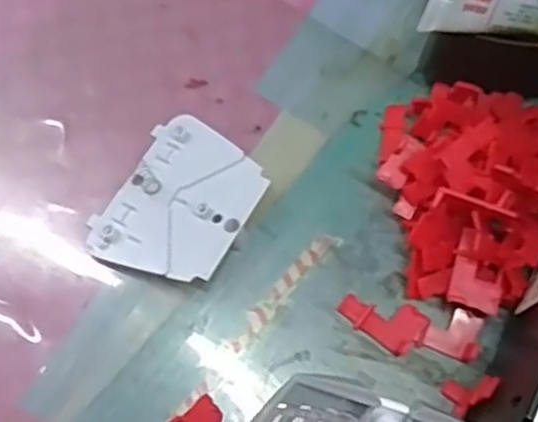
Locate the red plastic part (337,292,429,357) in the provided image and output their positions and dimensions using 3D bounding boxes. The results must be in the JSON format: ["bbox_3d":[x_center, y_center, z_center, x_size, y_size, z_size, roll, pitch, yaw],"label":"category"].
[{"bbox_3d":[0.054,0.050,0.342,0.039,0.004,0.023,33,73,9],"label":"red plastic part"}]

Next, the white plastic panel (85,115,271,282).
[{"bbox_3d":[-0.041,-0.003,0.348,0.063,0.018,0.079,29,72,8],"label":"white plastic panel"}]

